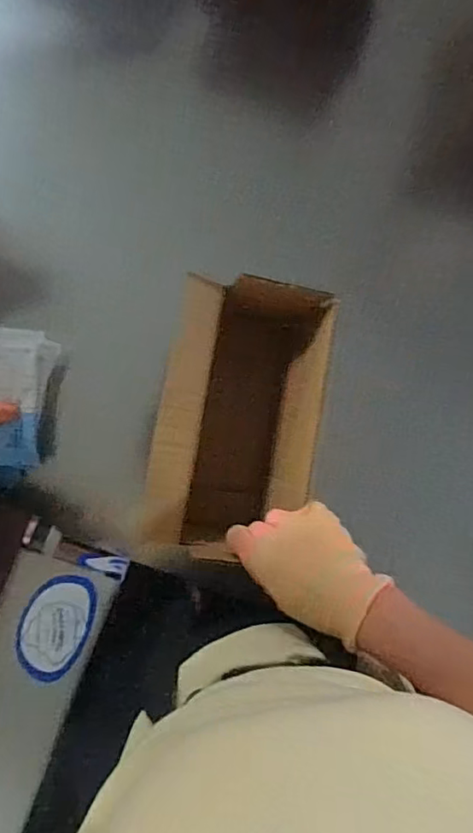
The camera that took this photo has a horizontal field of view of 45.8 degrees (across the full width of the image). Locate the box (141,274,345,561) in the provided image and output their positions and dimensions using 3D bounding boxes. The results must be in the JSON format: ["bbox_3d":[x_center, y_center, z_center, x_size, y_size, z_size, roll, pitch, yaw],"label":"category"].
[{"bbox_3d":[-0.003,0.005,0.514,0.131,0.100,0.230,10,88,-8],"label":"box"}]

